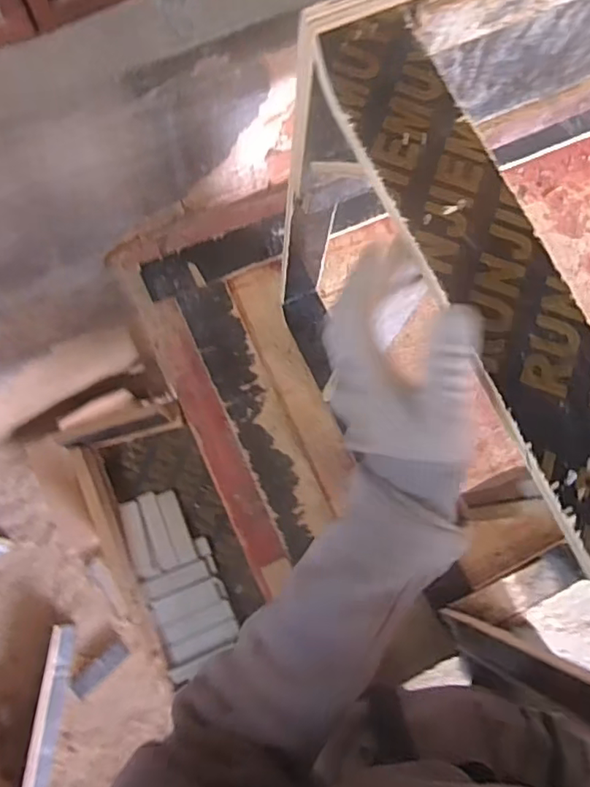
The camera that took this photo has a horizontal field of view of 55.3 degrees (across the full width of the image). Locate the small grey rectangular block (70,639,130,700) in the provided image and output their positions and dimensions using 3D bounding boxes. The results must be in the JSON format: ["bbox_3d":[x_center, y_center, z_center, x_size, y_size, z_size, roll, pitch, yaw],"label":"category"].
[{"bbox_3d":[-0.475,0.671,1.376,0.148,0.017,0.051,-43,81,-11],"label":"small grey rectangular block"}]

